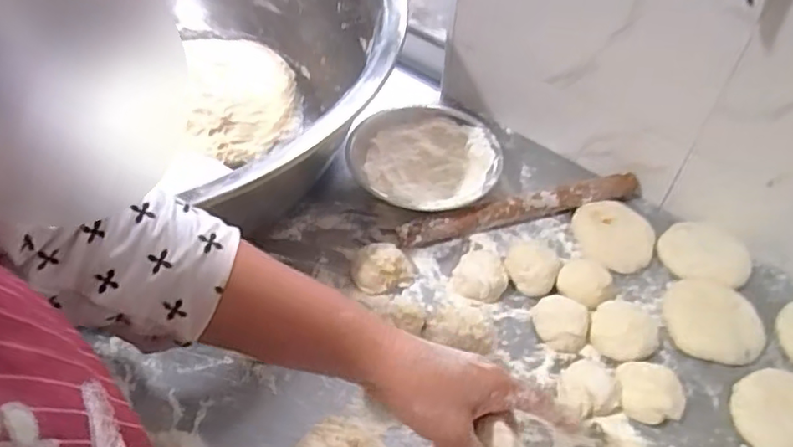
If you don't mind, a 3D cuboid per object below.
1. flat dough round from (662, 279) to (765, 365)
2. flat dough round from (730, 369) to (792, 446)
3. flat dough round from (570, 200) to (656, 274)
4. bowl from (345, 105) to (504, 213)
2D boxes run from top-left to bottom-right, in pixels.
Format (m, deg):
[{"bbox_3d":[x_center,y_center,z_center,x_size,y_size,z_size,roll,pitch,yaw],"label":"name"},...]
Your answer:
[{"bbox_3d":[0.315,0.095,0.604,0.084,0.029,0.086,1,50,-1],"label":"flat dough round"},{"bbox_3d":[0.359,0.178,0.556,0.105,0.017,0.086,-10,51,-10],"label":"flat dough round"},{"bbox_3d":[0.246,0.012,0.681,0.079,0.017,0.086,1,50,-1],"label":"flat dough round"},{"bbox_3d":[0.032,-0.069,0.714,0.169,0.056,0.170,1,50,-1],"label":"bowl"}]

